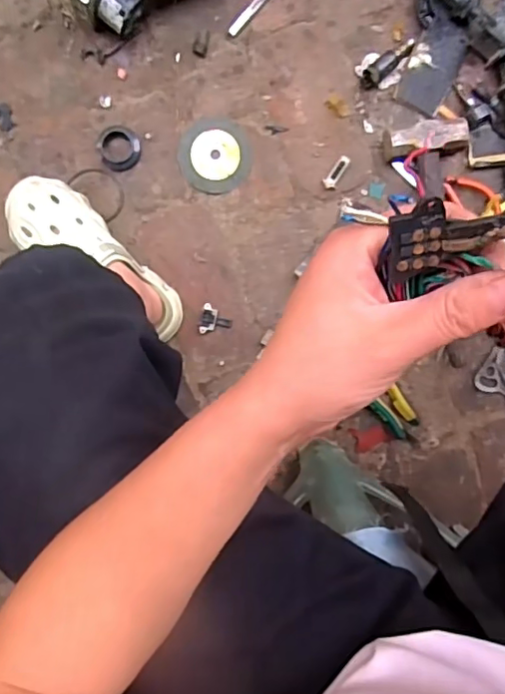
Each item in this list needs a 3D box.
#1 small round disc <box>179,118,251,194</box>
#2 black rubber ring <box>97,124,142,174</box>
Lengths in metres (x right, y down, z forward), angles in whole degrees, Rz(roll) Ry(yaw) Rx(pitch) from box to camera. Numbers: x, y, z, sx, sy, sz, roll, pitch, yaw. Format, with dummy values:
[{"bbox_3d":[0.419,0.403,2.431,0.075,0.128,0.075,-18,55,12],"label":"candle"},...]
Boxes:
[{"bbox_3d":[-0.052,-0.261,0.775,0.093,0.009,0.095,0,96,-1],"label":"small round disc"},{"bbox_3d":[-0.179,-0.267,0.761,0.059,0.012,0.055,0,96,-1],"label":"black rubber ring"}]

